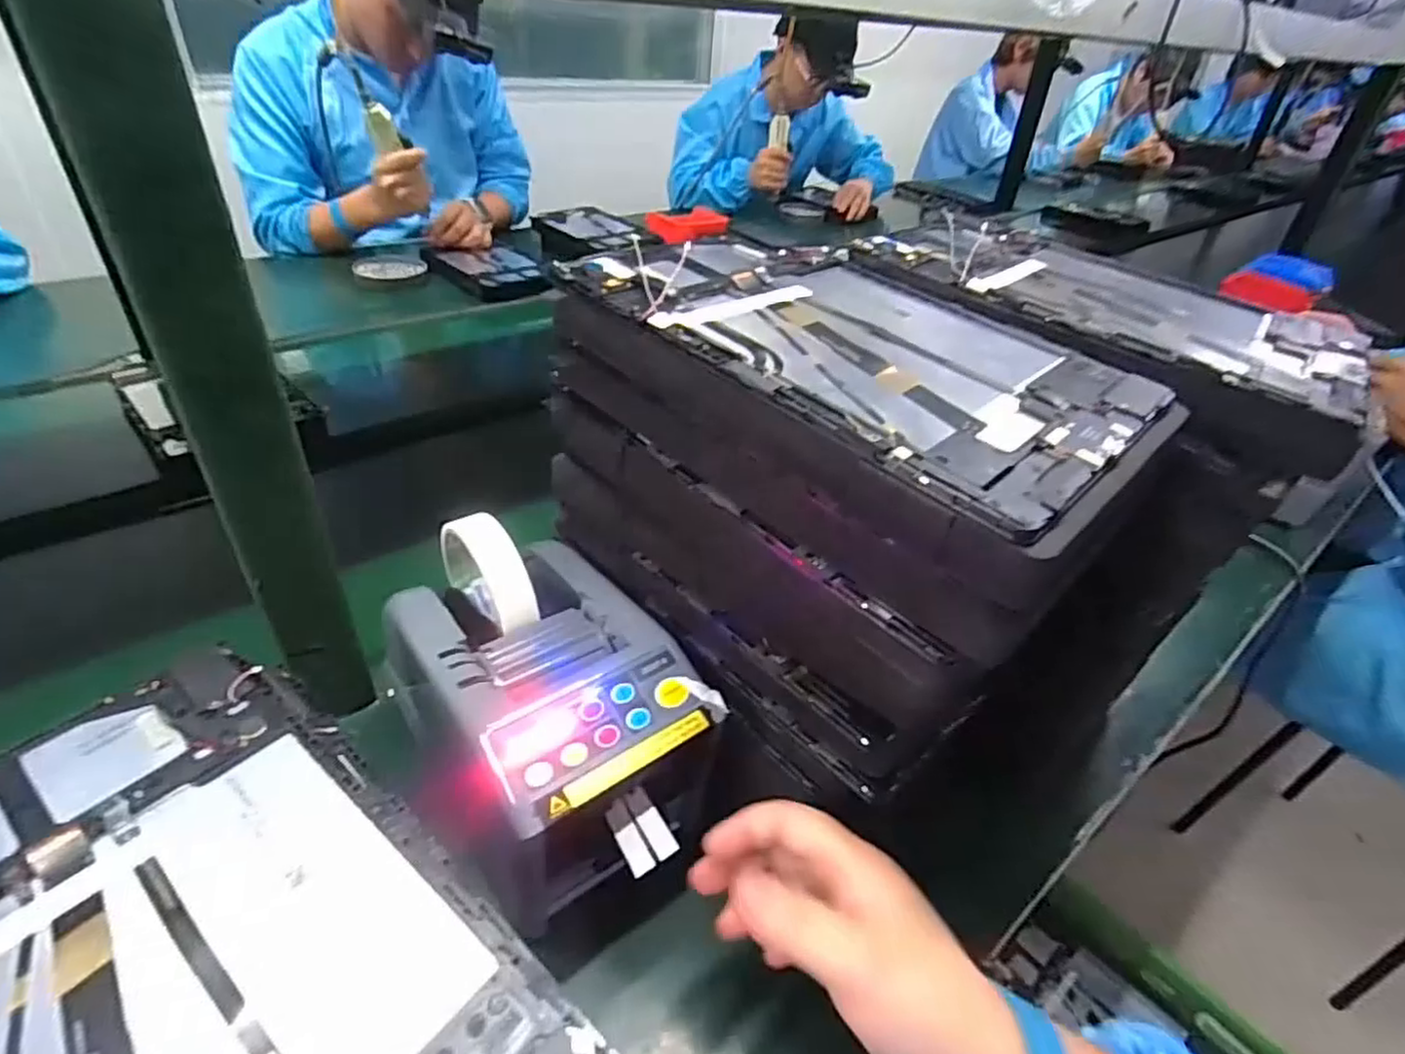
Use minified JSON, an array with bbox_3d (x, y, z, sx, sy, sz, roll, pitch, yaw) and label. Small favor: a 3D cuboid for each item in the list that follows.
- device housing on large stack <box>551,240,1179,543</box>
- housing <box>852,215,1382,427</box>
[{"bbox_3d":[0.068,-0.088,0.306,0.237,0.017,0.159,33,46,32],"label":"device housing on large stack"},{"bbox_3d":[0.232,-0.133,0.384,0.238,0.023,0.184,31,45,30],"label":"housing"}]

